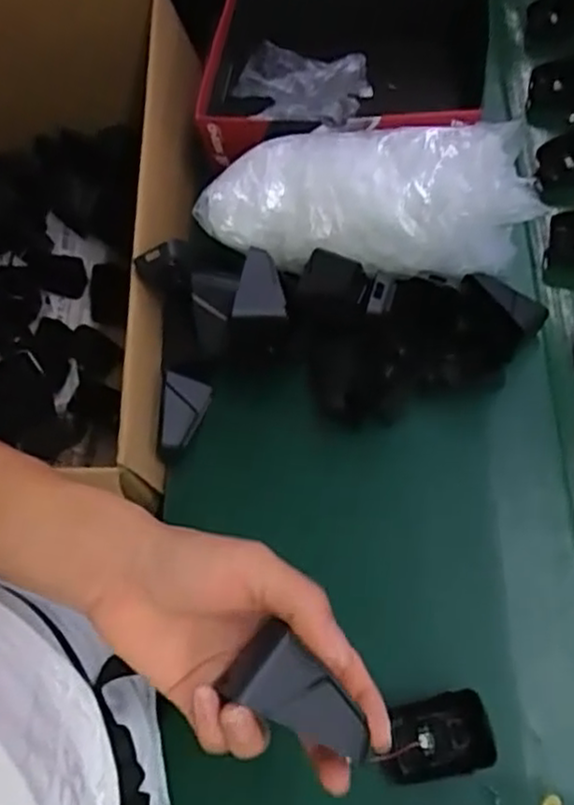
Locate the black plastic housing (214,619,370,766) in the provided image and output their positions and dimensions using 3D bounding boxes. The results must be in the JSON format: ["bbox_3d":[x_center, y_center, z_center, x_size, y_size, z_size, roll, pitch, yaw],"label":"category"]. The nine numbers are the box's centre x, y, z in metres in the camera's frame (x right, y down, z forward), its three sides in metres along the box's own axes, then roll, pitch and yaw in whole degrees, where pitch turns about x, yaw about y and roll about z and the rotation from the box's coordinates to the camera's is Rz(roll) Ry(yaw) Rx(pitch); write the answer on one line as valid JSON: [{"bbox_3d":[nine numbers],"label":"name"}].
[{"bbox_3d":[0.008,0.129,0.319,0.067,0.019,0.034,38,69,-2],"label":"black plastic housing"}]

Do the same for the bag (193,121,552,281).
[{"bbox_3d":[0.064,-0.156,0.580,0.245,0.084,0.097,3,62,7],"label":"bag"}]

